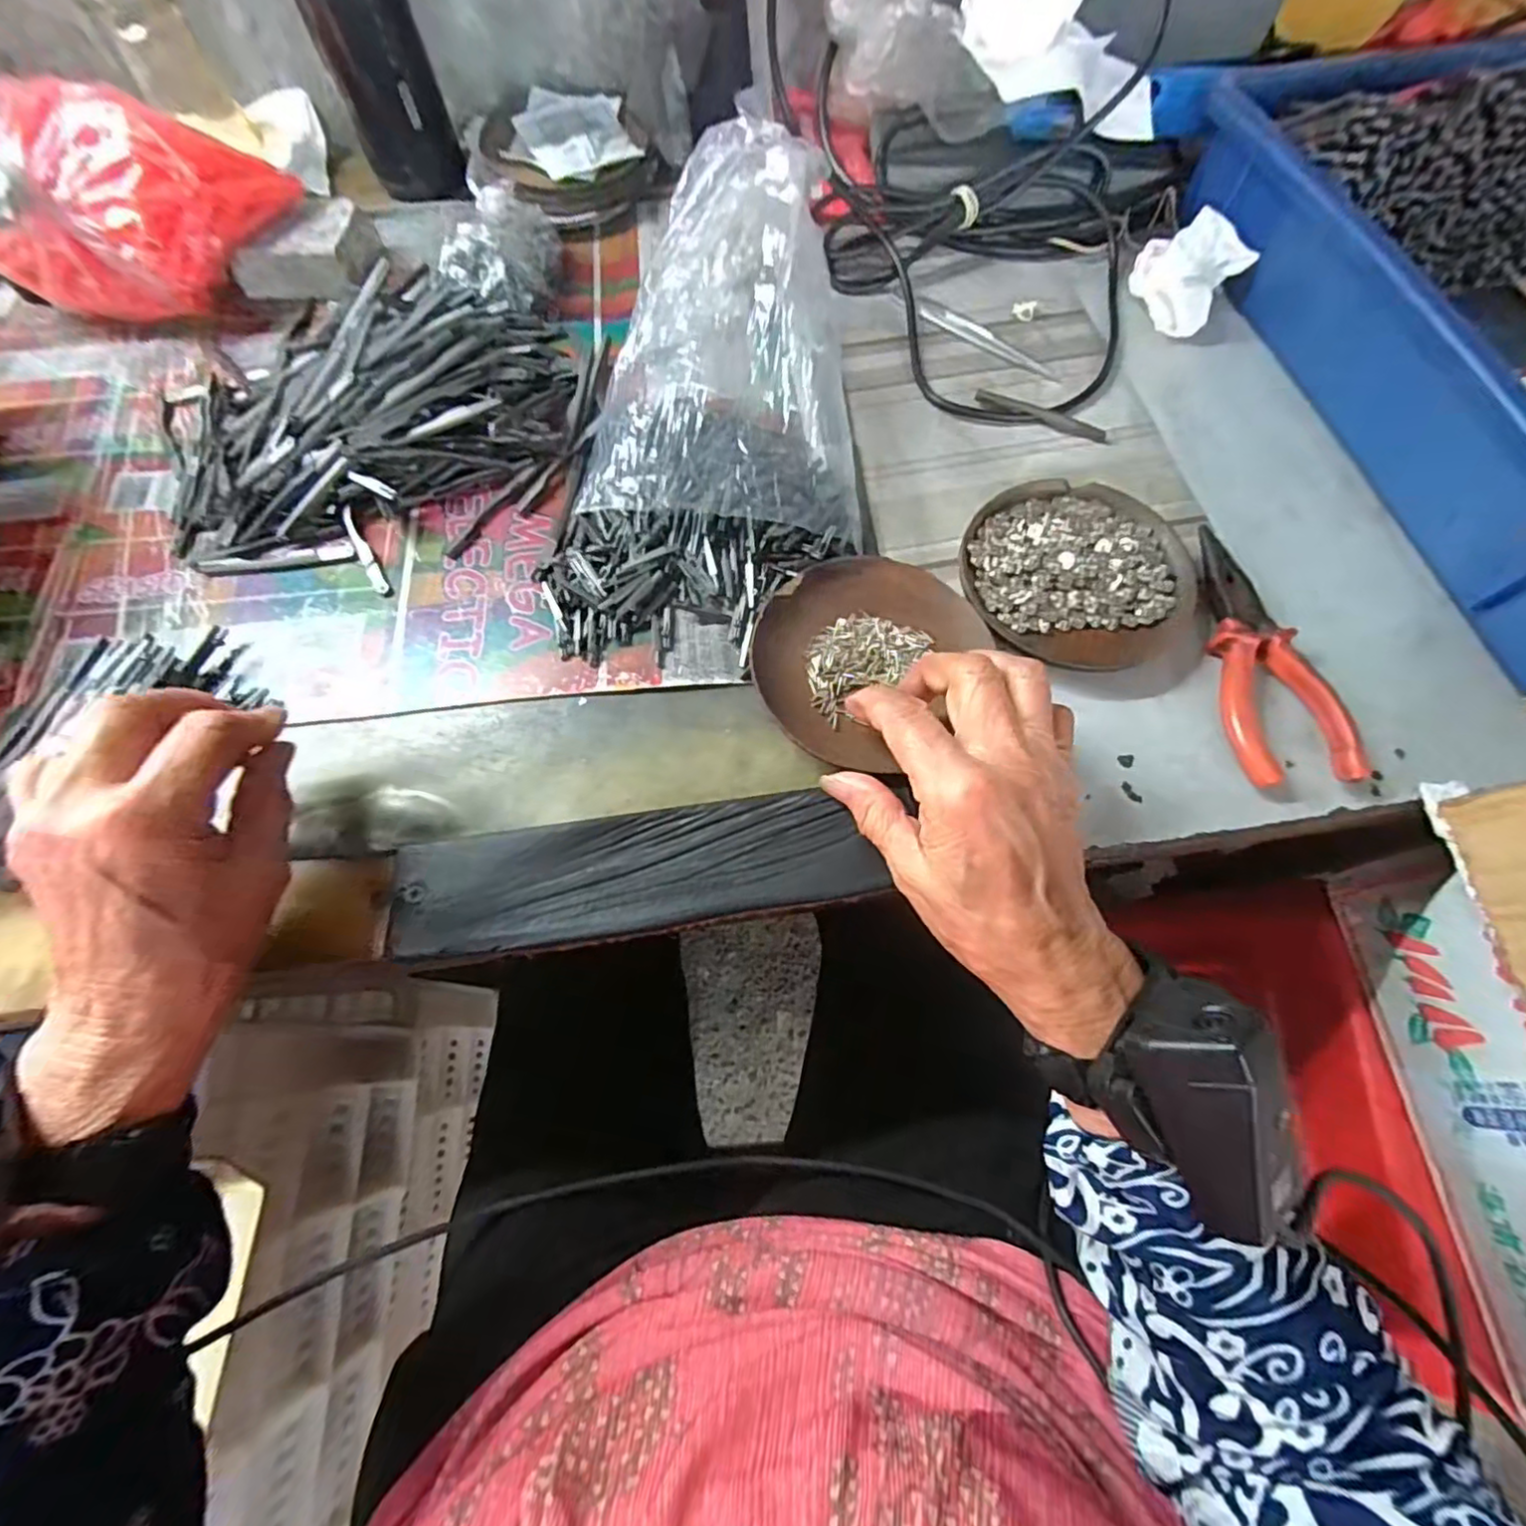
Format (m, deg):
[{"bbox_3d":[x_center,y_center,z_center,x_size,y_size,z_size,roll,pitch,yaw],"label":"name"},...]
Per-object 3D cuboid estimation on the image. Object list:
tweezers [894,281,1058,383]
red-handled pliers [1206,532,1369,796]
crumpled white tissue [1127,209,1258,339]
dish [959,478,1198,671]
[{"bbox_3d":[0.136,-0.279,0.419,0.125,0.006,0.019,36,72,14],"label":"tweezers"},{"bbox_3d":[0.242,-0.055,0.322,0.049,0.018,0.140,-4,67,-1],"label":"red-handled pliers"},{"bbox_3d":[0.267,-0.307,0.409,0.064,0.042,0.063,26,70,11],"label":"crumpled white tissue"},{"bbox_3d":[0.162,-0.100,0.338,0.112,0.020,0.107,0,67,0],"label":"dish"}]

